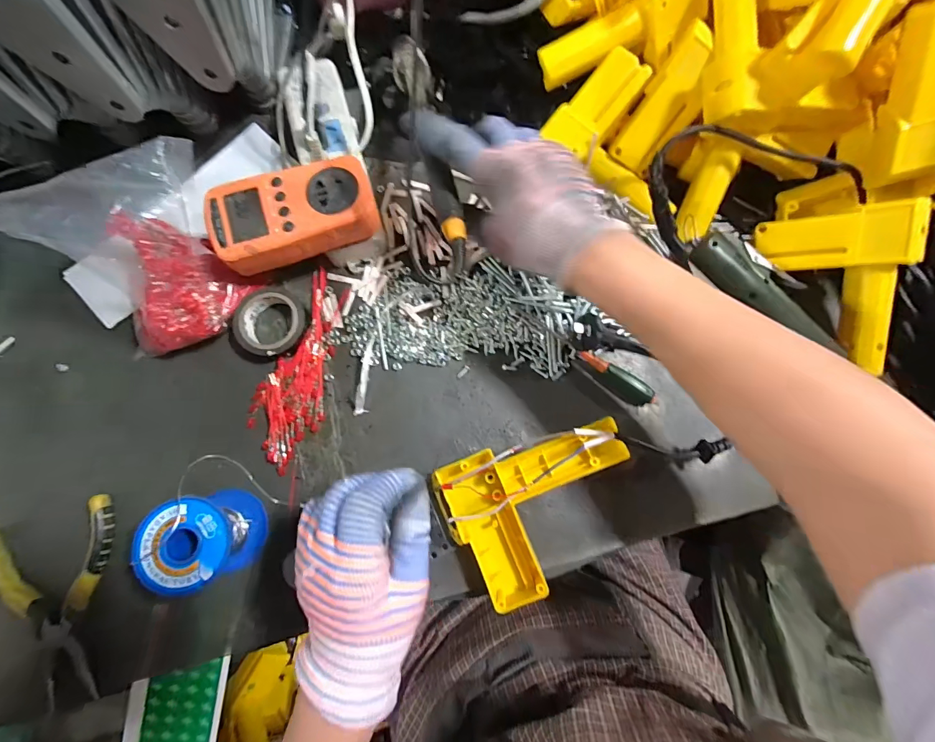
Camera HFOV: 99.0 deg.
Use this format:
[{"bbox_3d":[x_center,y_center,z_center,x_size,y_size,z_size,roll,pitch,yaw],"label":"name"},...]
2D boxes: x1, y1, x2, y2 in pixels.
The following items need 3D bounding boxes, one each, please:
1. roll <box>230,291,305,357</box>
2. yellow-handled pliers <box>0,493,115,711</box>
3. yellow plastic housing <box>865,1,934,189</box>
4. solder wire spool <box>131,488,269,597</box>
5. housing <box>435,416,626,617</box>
[{"bbox_3d":[-0.174,-0.041,0.351,0.056,0.016,0.059,0,79,-2],"label":"roll"},{"bbox_3d":[-0.325,0.177,0.307,0.093,0.010,0.144,-7,83,-1],"label":"yellow-handled pliers"},{"bbox_3d":[0.330,-0.196,0.284,0.050,0.024,0.108,-9,123,13],"label":"yellow plastic housing"},{"bbox_3d":[-0.194,0.122,0.295,0.058,0.055,0.062,0,79,-2],"label":"solder wire spool"},{"bbox_3d":[0.060,0.107,0.316,0.143,0.054,0.113,-22,81,-6],"label":"housing"}]

